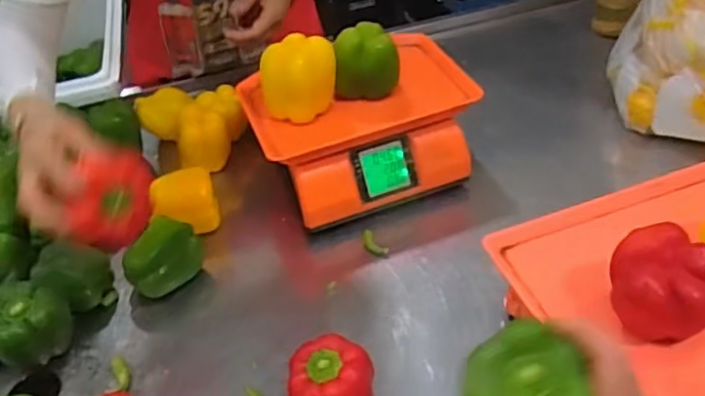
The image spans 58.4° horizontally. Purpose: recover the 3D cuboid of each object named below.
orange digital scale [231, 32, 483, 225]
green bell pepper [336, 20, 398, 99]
[{"bbox_3d":[0.013,-0.095,0.841,0.281,0.103,0.210,-18,44,-14],"label":"orange digital scale"},{"bbox_3d":[0.018,-0.172,0.801,0.078,0.078,0.069,-3,42,2],"label":"green bell pepper"}]

